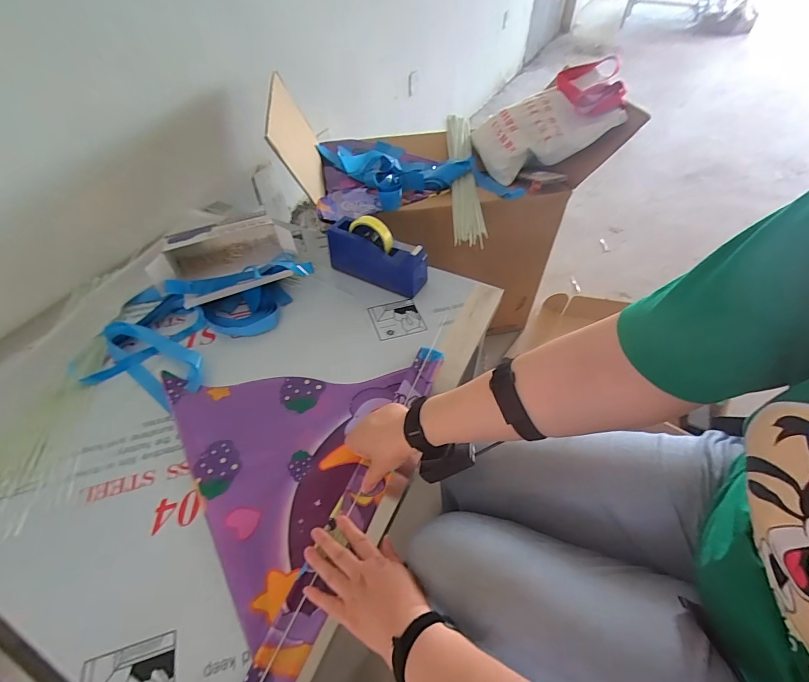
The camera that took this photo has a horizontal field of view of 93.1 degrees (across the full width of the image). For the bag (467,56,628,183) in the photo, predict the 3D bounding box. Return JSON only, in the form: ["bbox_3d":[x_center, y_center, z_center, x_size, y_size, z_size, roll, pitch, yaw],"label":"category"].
[{"bbox_3d":[0.362,-0.554,0.974,0.341,0.099,0.245,-19,68,13],"label":"bag"}]

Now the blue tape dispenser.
[{"bbox_3d":[-0.055,-0.177,0.767,0.206,0.117,0.070,19,53,14],"label":"blue tape dispenser"}]

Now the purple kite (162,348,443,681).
[{"bbox_3d":[-0.134,0.209,0.515,0.408,0.015,0.416,-5,51,-6],"label":"purple kite"}]

